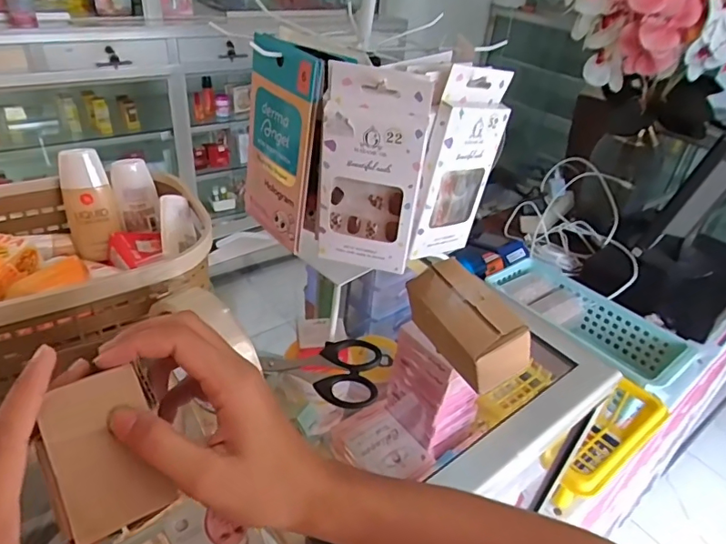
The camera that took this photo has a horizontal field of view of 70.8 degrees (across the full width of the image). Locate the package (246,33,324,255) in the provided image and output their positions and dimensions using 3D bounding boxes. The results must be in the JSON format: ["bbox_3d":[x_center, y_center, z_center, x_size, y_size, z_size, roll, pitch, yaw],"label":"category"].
[{"bbox_3d":[-0.061,-0.093,0.381,0.013,0.141,0.078,-19,41,-40],"label":"package"}]

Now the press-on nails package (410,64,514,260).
[{"bbox_3d":[0.073,-0.079,0.385,0.068,0.140,0.013,-11,33,-37],"label":"press-on nails package"}]

